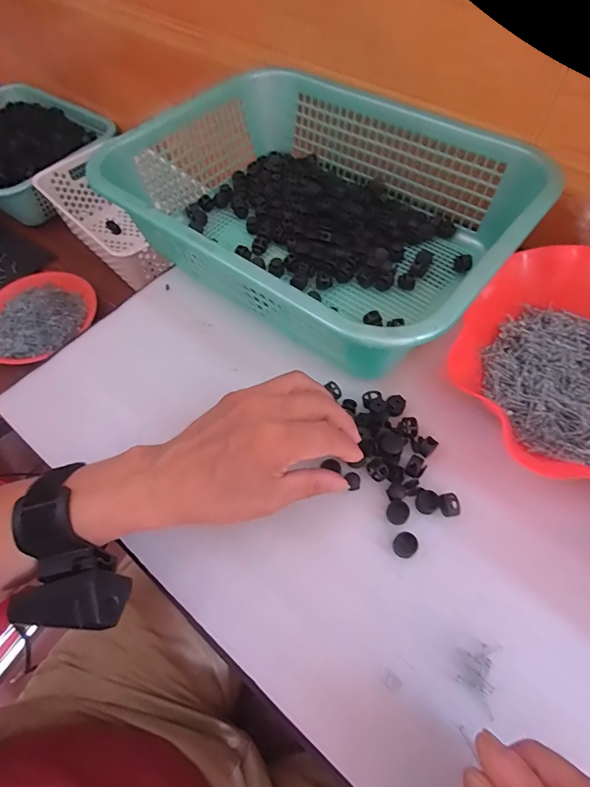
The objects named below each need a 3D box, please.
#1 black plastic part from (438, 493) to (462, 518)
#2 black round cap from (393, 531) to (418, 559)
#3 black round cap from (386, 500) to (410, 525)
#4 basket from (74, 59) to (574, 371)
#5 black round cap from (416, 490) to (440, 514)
[{"bbox_3d":[0.116,0.084,0.314,0.013,0.009,0.017,-16,60,-6],"label":"black plastic part"},{"bbox_3d":[0.081,0.110,0.306,0.016,0.004,0.017,-1,60,2],"label":"black round cap"},{"bbox_3d":[0.078,0.090,0.317,0.016,0.004,0.018,33,67,20],"label":"black round cap"},{"bbox_3d":[0.024,-0.192,0.430,0.385,0.097,0.288,35,68,21],"label":"basket"},{"bbox_3d":[0.101,0.083,0.321,0.018,0.004,0.016,-38,65,-17],"label":"black round cap"}]

